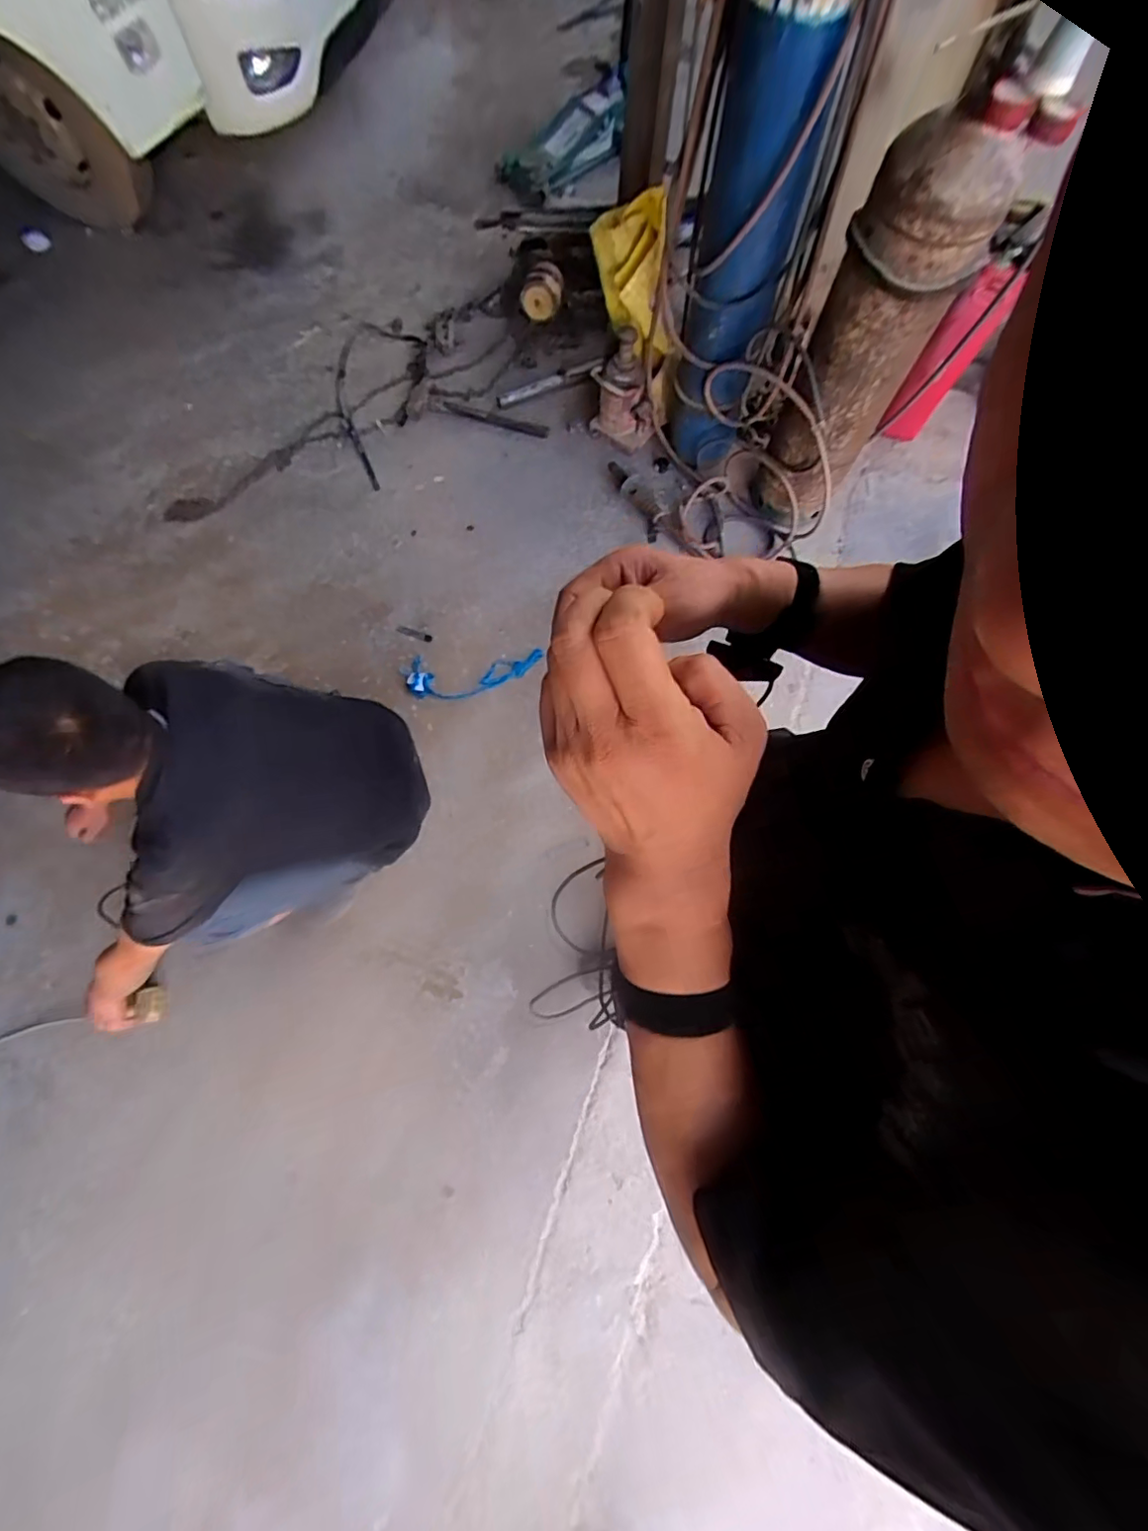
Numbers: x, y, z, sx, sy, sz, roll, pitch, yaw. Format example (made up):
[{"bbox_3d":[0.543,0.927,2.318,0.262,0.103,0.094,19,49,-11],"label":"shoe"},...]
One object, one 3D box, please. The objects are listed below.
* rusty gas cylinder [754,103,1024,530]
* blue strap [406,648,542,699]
[{"bbox_3d":[0.680,-0.975,1.351,0.252,0.828,0.207,26,76,8],"label":"rusty gas cylinder"},{"bbox_3d":[-0.290,-0.266,1.627,0.393,0.033,0.143,-3,73,-3],"label":"blue strap"}]

